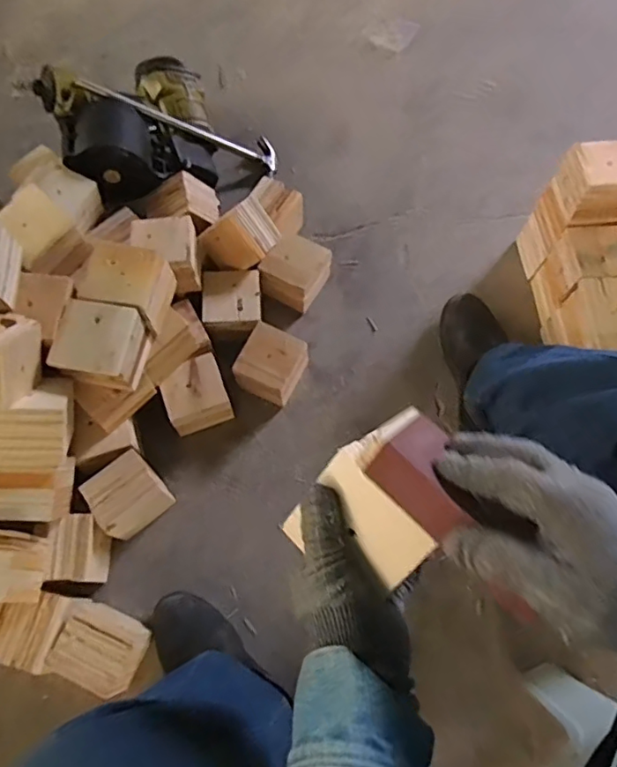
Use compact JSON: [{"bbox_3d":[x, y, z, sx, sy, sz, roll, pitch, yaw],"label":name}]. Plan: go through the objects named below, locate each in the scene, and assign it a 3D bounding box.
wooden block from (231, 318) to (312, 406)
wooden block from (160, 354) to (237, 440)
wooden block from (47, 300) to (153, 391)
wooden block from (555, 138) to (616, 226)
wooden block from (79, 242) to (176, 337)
[{"bbox_3d":[-0.060,-0.027,0.935,0.099,0.085,0.103,28,71,10],"label":"wooden block"},{"bbox_3d":[-0.180,0.020,0.913,0.101,0.067,0.098,-21,70,-8],"label":"wooden block"},{"bbox_3d":[-0.282,-0.051,0.767,0.103,0.071,0.096,11,69,4],"label":"wooden block"},{"bbox_3d":[0.450,-0.304,0.879,0.095,0.106,0.097,-7,69,-3],"label":"wooden block"},{"bbox_3d":[-0.260,-0.147,0.803,0.121,0.065,0.104,13,69,5],"label":"wooden block"}]

